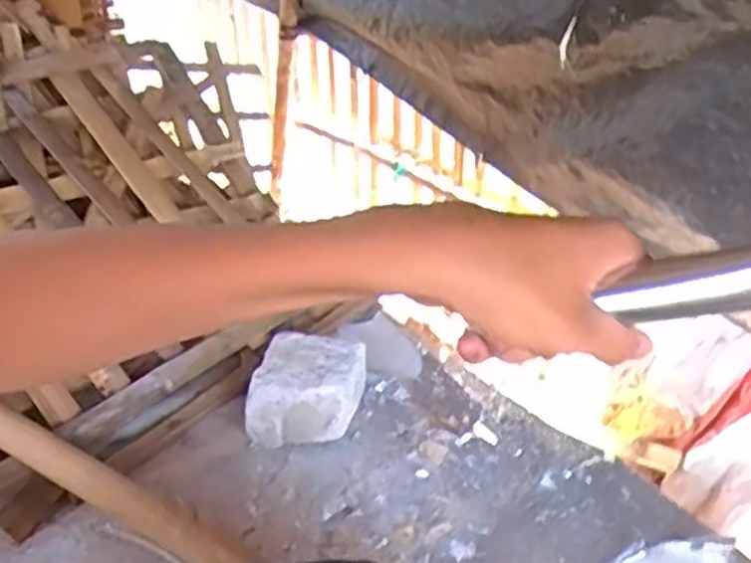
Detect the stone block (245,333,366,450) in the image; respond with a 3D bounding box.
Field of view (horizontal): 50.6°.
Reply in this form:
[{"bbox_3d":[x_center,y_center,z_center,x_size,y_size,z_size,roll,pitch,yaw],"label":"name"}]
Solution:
[{"bbox_3d":[-0.078,0.130,0.941,0.120,0.086,0.128,7,33,5],"label":"stone block"}]

